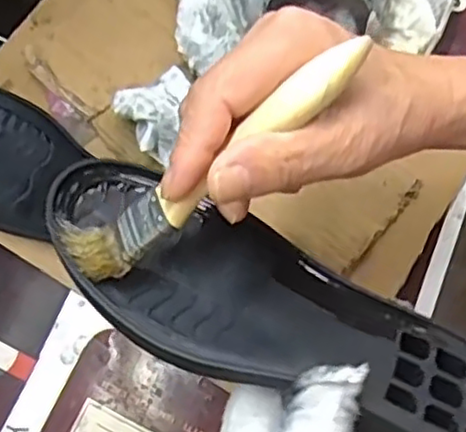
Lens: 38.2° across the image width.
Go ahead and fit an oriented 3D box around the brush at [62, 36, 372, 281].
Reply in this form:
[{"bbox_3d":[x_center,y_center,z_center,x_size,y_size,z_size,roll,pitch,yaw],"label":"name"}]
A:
[{"bbox_3d":[-0.010,-0.021,0.255,0.139,0.007,0.028,-39,75,17],"label":"brush"}]

